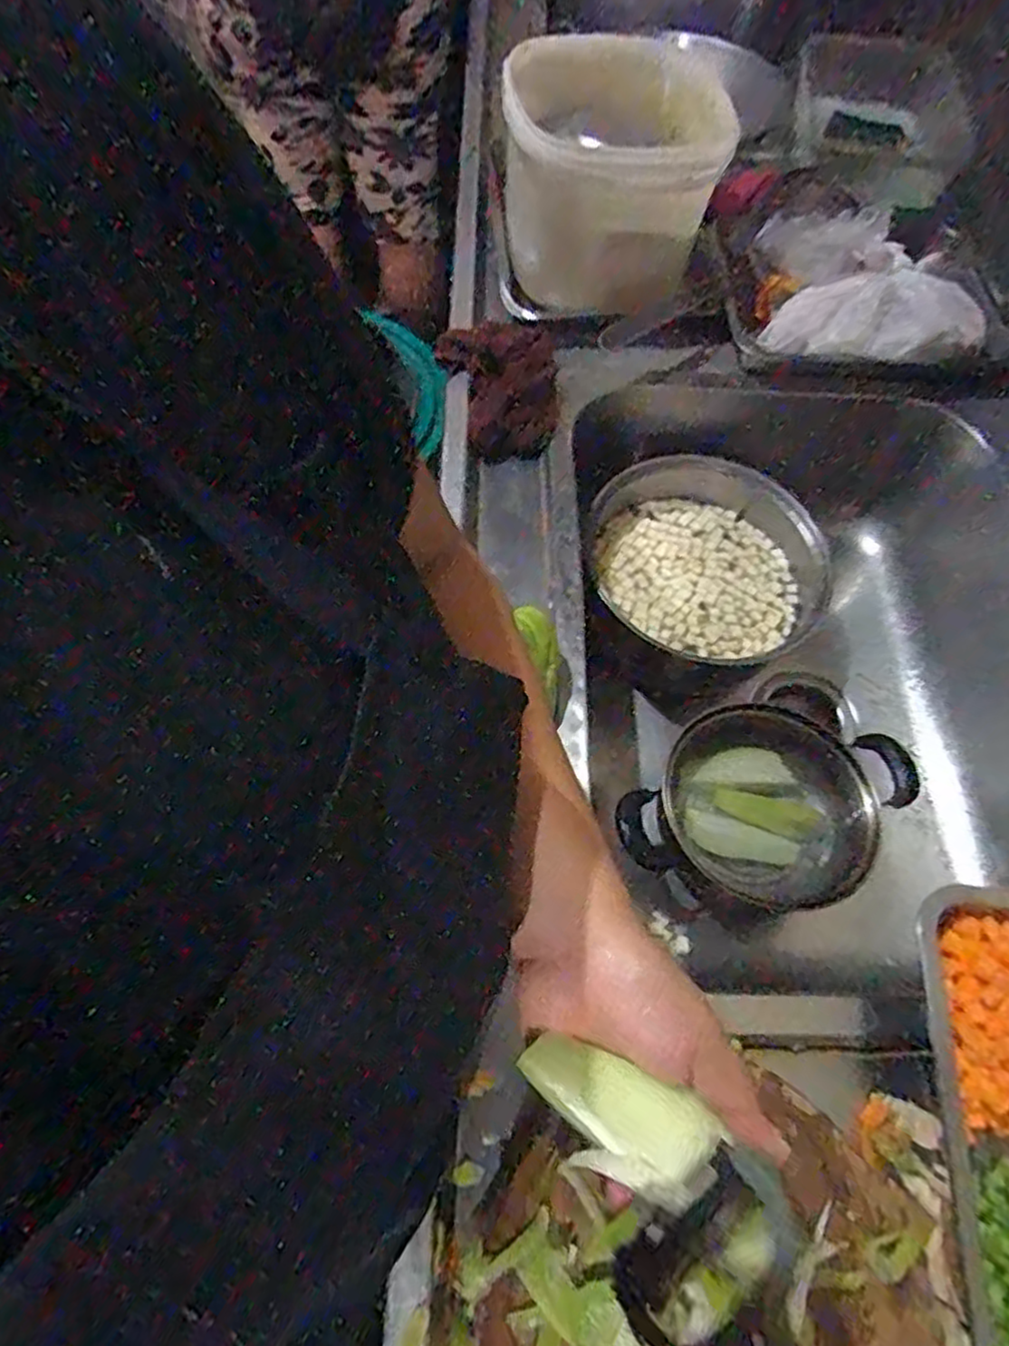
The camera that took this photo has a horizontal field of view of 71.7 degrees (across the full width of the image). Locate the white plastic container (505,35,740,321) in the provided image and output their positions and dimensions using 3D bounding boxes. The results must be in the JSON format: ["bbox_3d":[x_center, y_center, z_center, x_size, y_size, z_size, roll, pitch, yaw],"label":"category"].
[{"bbox_3d":[0.110,-0.524,0.746,0.218,0.169,0.202,1,62,-3],"label":"white plastic container"}]

